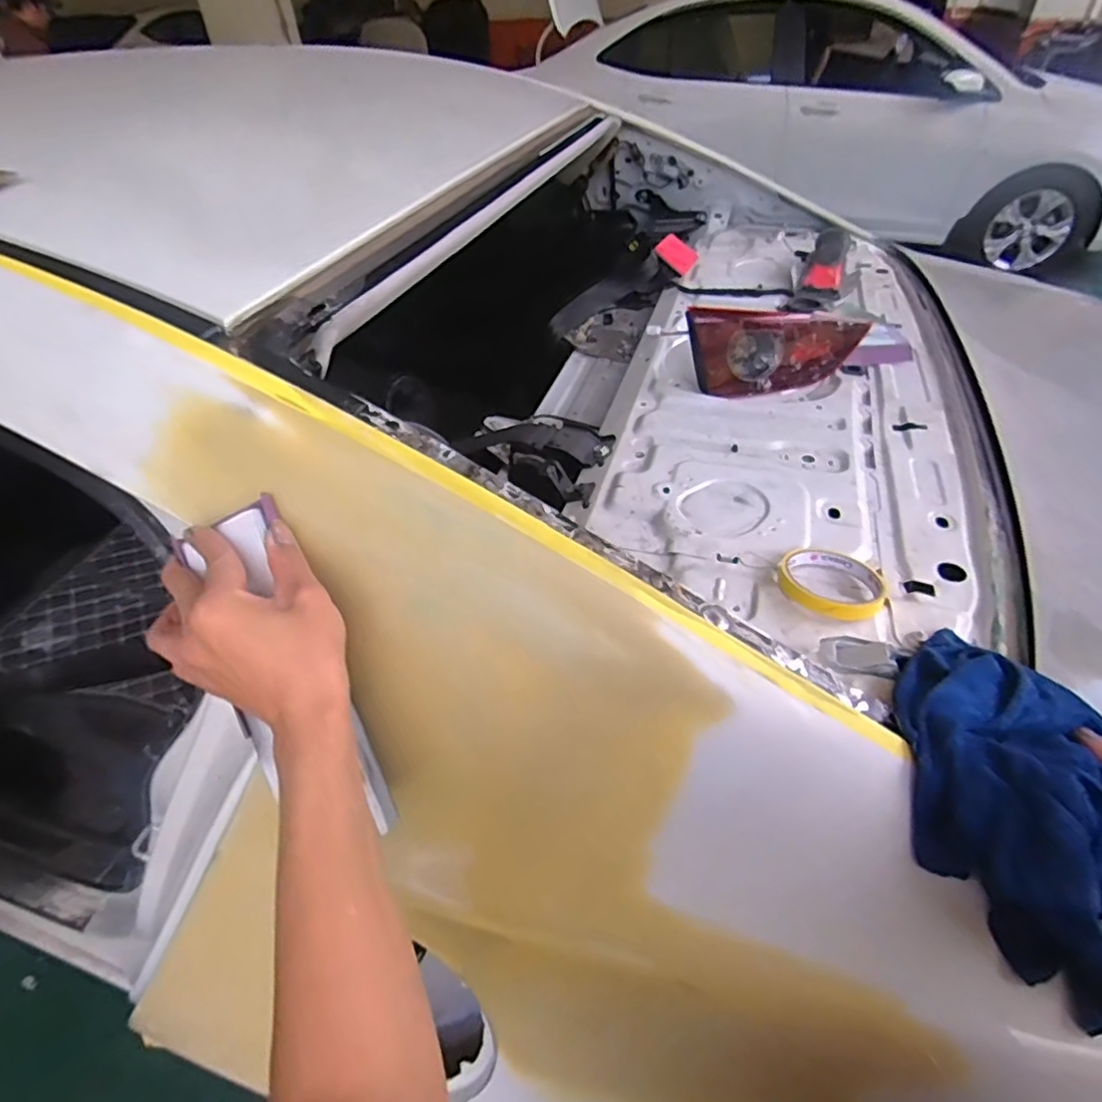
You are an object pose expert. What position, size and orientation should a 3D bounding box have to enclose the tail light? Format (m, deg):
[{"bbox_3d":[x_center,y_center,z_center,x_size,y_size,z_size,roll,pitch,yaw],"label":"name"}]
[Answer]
[{"bbox_3d":[0.308,-0.280,0.811,0.253,0.101,0.059,-13,45,-11],"label":"tail light"}]

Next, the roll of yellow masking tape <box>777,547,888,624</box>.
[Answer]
[{"bbox_3d":[0.244,0.025,0.529,0.089,0.022,0.096,-1,44,1],"label":"roll of yellow masking tape"}]

